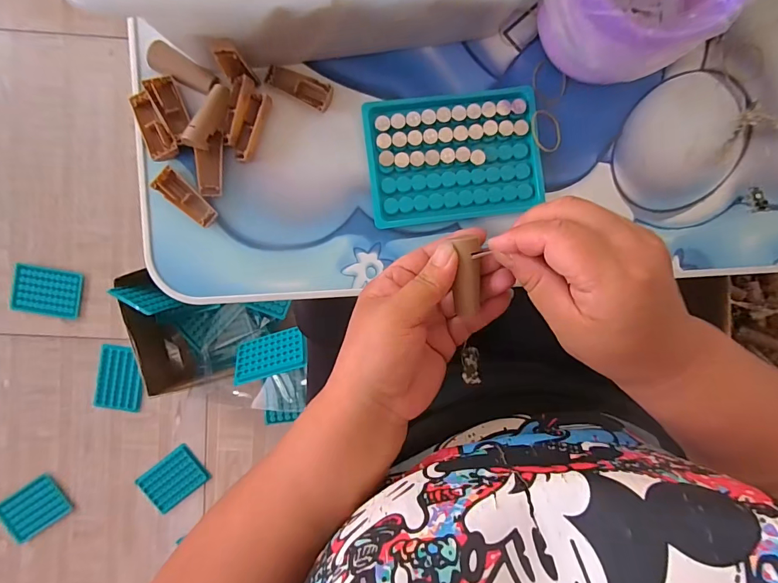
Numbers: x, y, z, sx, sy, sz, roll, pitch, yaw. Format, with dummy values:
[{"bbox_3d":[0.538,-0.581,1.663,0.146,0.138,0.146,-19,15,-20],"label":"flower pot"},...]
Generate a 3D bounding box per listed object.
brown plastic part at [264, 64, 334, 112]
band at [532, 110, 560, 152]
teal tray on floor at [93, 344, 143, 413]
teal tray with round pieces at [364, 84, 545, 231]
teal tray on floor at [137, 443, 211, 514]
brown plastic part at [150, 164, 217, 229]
[{"bbox_3d":[-0.067,-0.154,0.303,0.050,0.007,0.018,25,92,-3],"label":"brown plastic part"},{"bbox_3d":[0.122,-0.124,0.312,0.026,0.004,0.033,-24,97,-20],"label":"band"},{"bbox_3d":[-0.546,0.178,0.822,0.089,0.020,0.126,7,93,-2],"label":"teal tray on floor"},{"bbox_3d":[0.050,-0.104,0.308,0.130,0.009,0.096,-7,93,-1],"label":"teal tray with round pieces"},{"bbox_3d":[-0.439,0.384,0.822,0.118,0.019,0.093,-38,93,0],"label":"teal tray on floor"},{"bbox_3d":[-0.152,-0.070,0.303,0.050,0.009,0.018,40,91,-3],"label":"brown plastic part"}]

